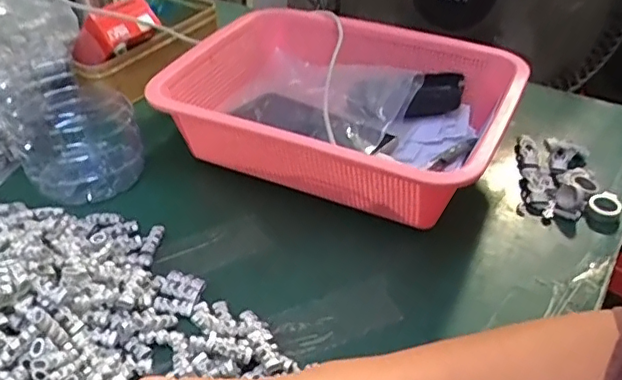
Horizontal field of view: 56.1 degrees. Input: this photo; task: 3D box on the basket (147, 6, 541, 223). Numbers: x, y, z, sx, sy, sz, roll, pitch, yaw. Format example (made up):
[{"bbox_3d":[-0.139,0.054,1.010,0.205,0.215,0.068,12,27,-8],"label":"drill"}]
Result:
[{"bbox_3d":[0.034,-0.073,0.547,0.286,0.101,0.220,18,42,22],"label":"basket"}]

